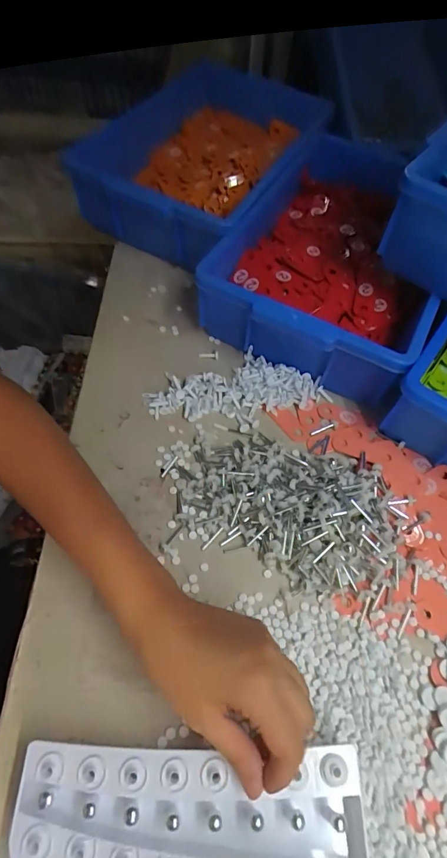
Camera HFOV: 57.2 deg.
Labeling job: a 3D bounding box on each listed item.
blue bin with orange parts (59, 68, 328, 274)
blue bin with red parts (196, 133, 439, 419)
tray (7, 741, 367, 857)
[{"bbox_3d":[-0.027,-0.362,0.565,0.224,0.096,0.322,29,64,13],"label":"blue bin with orange parts"},{"bbox_3d":[0.144,-0.209,0.506,0.230,0.094,0.332,25,63,11],"label":"blue bin with red parts"},{"bbox_3d":[-0.021,0.258,0.272,0.224,0.031,0.090,9,61,-2],"label":"tray"}]

